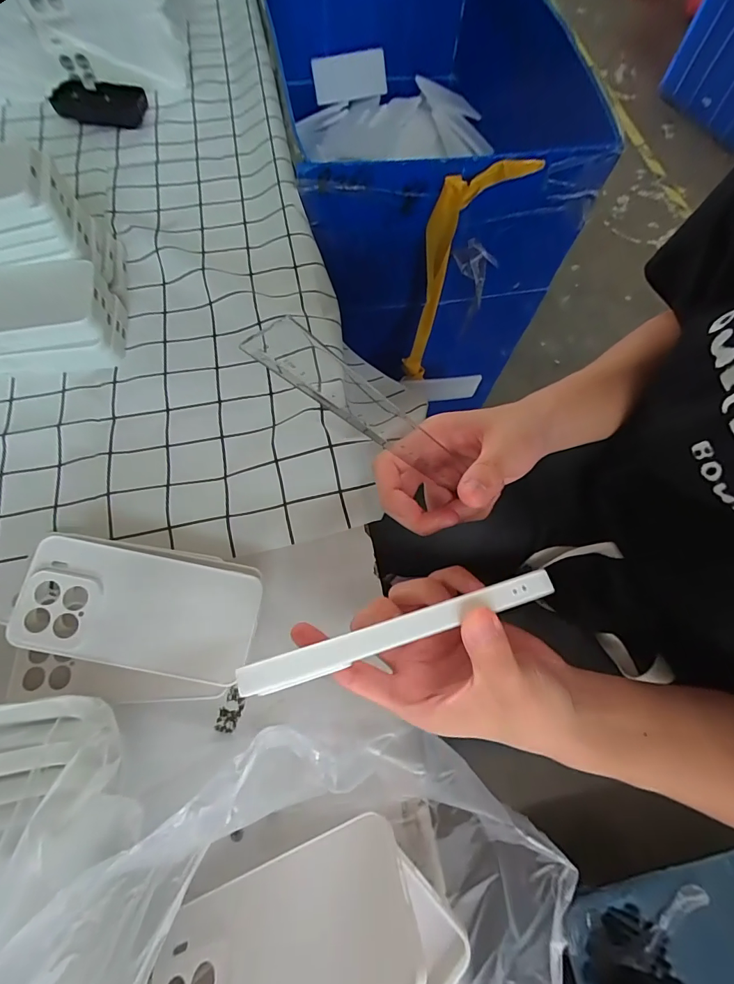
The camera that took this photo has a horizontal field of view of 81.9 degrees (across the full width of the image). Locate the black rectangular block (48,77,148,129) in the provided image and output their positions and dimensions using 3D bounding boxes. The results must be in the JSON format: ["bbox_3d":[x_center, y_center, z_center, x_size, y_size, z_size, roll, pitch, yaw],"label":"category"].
[{"bbox_3d":[-0.339,-0.502,0.544,0.114,0.018,0.066,7,68,1],"label":"black rectangular block"}]

